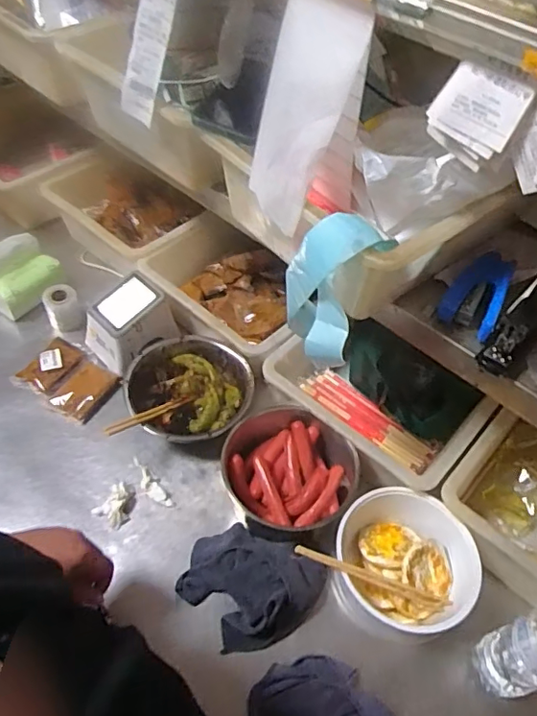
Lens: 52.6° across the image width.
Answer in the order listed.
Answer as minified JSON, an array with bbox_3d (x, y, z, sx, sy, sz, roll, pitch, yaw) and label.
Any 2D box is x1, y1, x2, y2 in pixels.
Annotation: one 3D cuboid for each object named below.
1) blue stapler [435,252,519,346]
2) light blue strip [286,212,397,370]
[{"bbox_3d":[0.228,-0.069,0.583,0.056,0.027,0.115,30,55,19],"label":"blue stapler"},{"bbox_3d":[0.060,-0.066,0.527,0.089,0.152,0.093,10,51,3],"label":"light blue strip"}]

